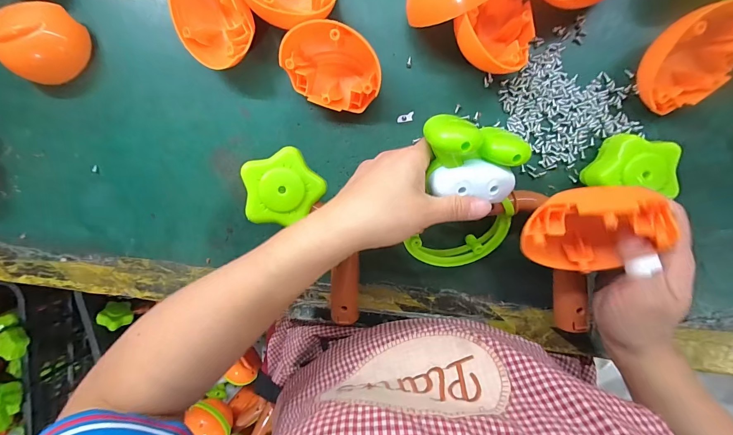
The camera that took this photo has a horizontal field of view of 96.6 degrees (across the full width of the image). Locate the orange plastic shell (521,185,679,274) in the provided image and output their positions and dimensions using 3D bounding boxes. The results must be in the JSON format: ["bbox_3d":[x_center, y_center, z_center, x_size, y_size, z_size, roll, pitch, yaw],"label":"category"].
[{"bbox_3d":[0.160,0.011,0.237,0.085,0.059,0.065,2,97,6],"label":"orange plastic shell"}]

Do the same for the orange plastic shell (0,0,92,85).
[{"bbox_3d":[-0.327,-0.176,0.331,0.066,0.037,0.074,17,98,4],"label":"orange plastic shell"}]

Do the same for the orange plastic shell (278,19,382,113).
[{"bbox_3d":[-0.029,-0.139,0.304,0.089,0.044,0.069,26,98,2],"label":"orange plastic shell"}]

